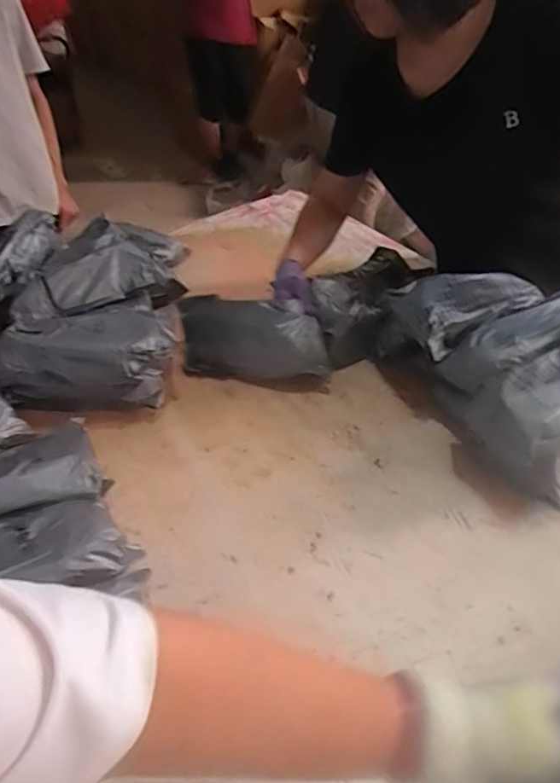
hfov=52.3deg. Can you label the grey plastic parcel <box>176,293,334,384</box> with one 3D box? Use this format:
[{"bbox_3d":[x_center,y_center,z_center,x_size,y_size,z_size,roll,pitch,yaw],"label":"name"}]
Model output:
[{"bbox_3d":[-0.051,-0.090,1.011,0.272,0.130,0.087,7,42,11],"label":"grey plastic parcel"}]

